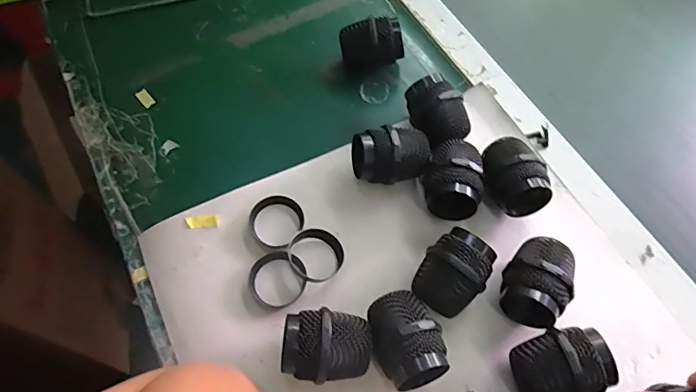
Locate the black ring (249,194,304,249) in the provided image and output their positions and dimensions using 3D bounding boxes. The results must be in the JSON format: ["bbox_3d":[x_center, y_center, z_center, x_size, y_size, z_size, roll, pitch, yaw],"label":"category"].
[{"bbox_3d":[-0.058,0.020,0.380,0.044,0.010,0.044,1,63,-1],"label":"black ring"}]

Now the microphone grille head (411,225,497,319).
[{"bbox_3d":[0.078,0.059,0.347,0.044,0.046,0.058,36,67,16],"label":"microphone grille head"}]

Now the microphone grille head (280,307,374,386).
[{"bbox_3d":[-0.014,0.104,0.321,0.059,0.049,0.044,4,63,0],"label":"microphone grille head"}]

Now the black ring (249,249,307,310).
[{"bbox_3d":[-0.056,0.065,0.360,0.039,0.012,0.043,-28,67,-15],"label":"black ring"}]

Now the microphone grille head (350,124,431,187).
[{"bbox_3d":[0.036,-0.031,0.390,0.064,0.052,0.040,-4,63,-4],"label":"microphone grille head"}]

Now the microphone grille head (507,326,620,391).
[{"bbox_3d":[0.144,0.116,0.316,0.056,0.049,0.045,-17,65,-10],"label":"microphone grille head"}]

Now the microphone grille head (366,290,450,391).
[{"bbox_3d":[0.040,0.100,0.323,0.046,0.047,0.061,-7,63,-6],"label":"microphone grille head"}]

